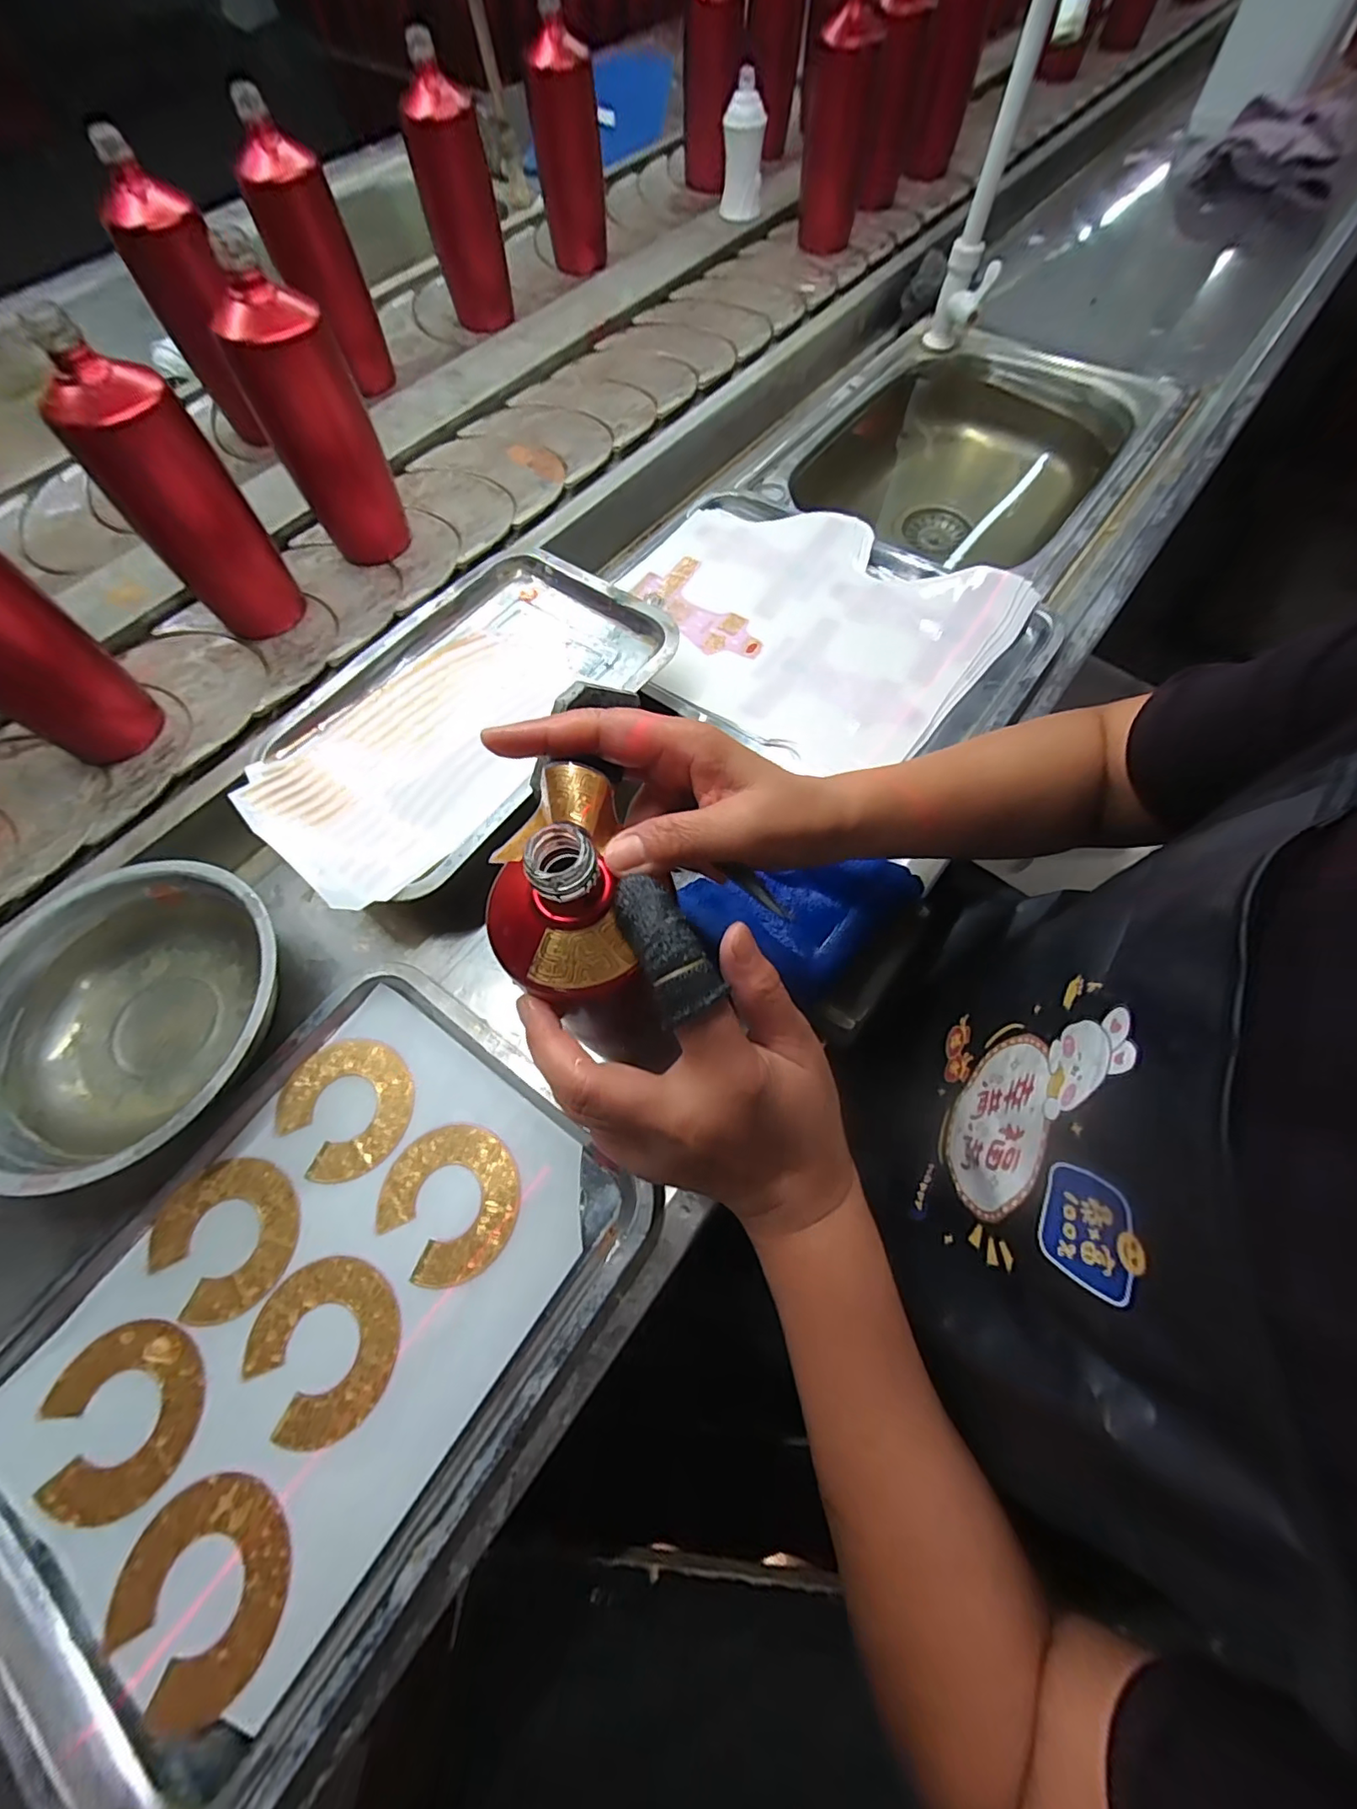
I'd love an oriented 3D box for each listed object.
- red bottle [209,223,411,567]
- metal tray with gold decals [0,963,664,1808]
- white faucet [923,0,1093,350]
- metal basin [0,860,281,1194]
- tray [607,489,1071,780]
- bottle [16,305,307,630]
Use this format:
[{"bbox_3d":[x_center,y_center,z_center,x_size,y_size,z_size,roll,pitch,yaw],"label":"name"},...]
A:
[{"bbox_3d":[-0.301,-0.403,0.485,0.073,0.194,0.061,14,67,9],"label":"red bottle"},{"bbox_3d":[-0.203,0.224,0.308,0.255,0.021,0.334,36,73,10],"label":"metal tray with gold decals"},{"bbox_3d":[0.315,-0.708,0.544,0.052,0.331,0.073,13,97,7],"label":"white faucet"},{"bbox_3d":[-0.350,0.071,0.363,0.190,0.043,0.193,0,66,1],"label":"metal basin"},{"bbox_3d":[0.118,-0.250,0.509,0.363,0.032,0.269,32,70,14],"label":"tray"},{"bbox_3d":[-0.385,-0.314,0.451,0.071,0.197,0.071,2,70,-2],"label":"bottle"}]

